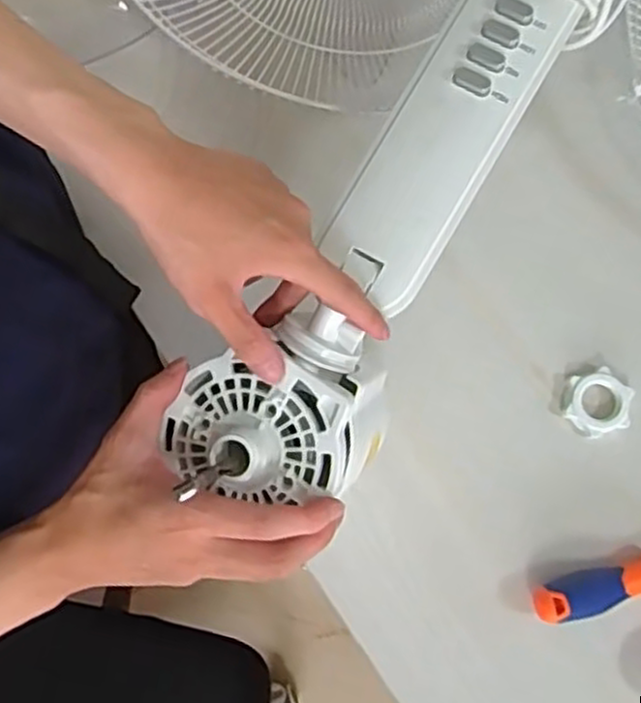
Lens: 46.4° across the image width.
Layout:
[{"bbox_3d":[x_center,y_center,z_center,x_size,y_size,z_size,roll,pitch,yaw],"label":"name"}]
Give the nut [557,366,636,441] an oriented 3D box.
[{"bbox_3d":[0.221,0.042,0.598,0.049,0.019,0.053,0,80,0],"label":"nut"}]

